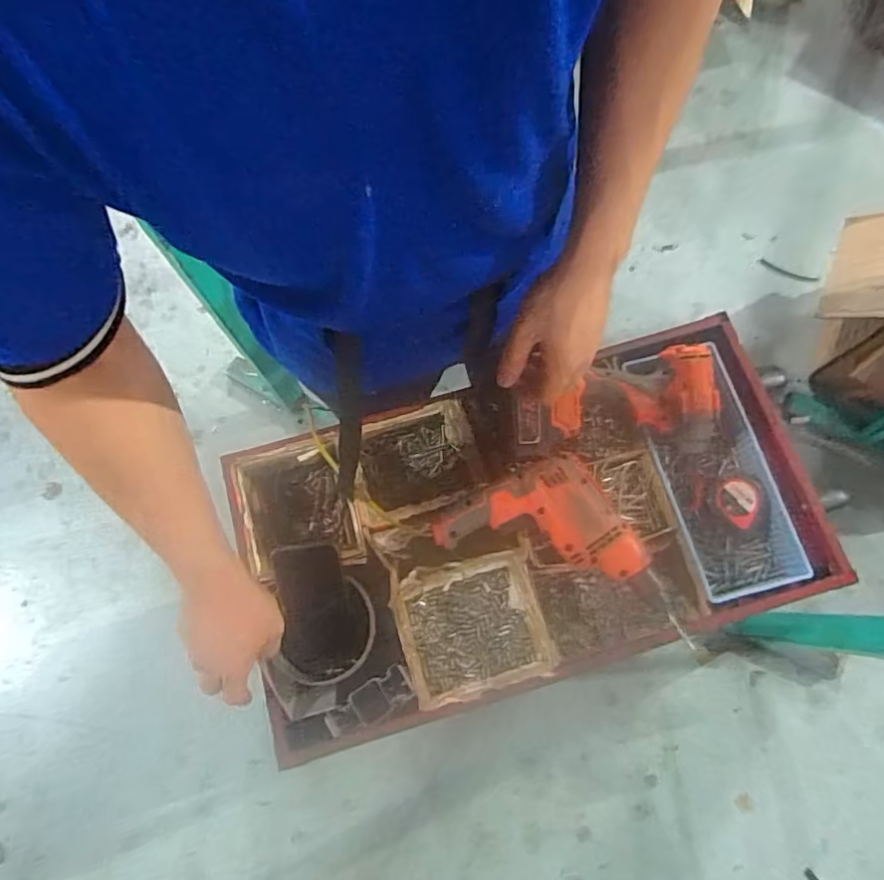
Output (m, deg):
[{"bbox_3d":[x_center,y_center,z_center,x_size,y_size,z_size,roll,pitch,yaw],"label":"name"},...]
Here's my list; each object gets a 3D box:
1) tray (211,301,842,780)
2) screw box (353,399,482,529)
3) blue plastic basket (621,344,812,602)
[{"bbox_3d":[0.104,0.091,0.660,0.644,0.111,0.342,-18,73,-4],"label":"tray"},{"bbox_3d":[-0.031,0.031,0.692,0.149,0.060,0.130,-16,75,-4],"label":"screw box"},{"bbox_3d":[0.326,0.034,0.700,0.129,0.059,0.310,-15,75,-4],"label":"blue plastic basket"}]

